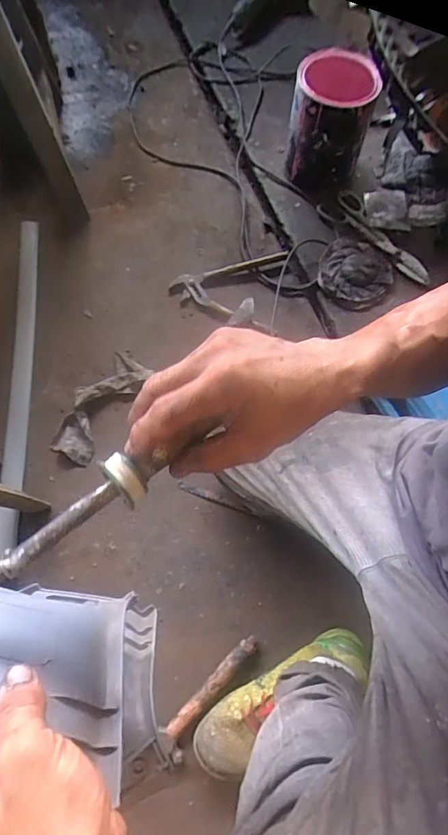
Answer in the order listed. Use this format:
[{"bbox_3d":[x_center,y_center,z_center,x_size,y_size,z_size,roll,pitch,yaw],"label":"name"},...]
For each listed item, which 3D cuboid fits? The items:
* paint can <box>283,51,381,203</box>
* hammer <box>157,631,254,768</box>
[{"bbox_3d":[0.216,-0.595,0.971,0.157,0.216,0.173,5,65,4],"label":"paint can"},{"bbox_3d":[-0.020,0.403,0.689,0.043,0.020,0.189,38,72,17],"label":"hammer"}]

